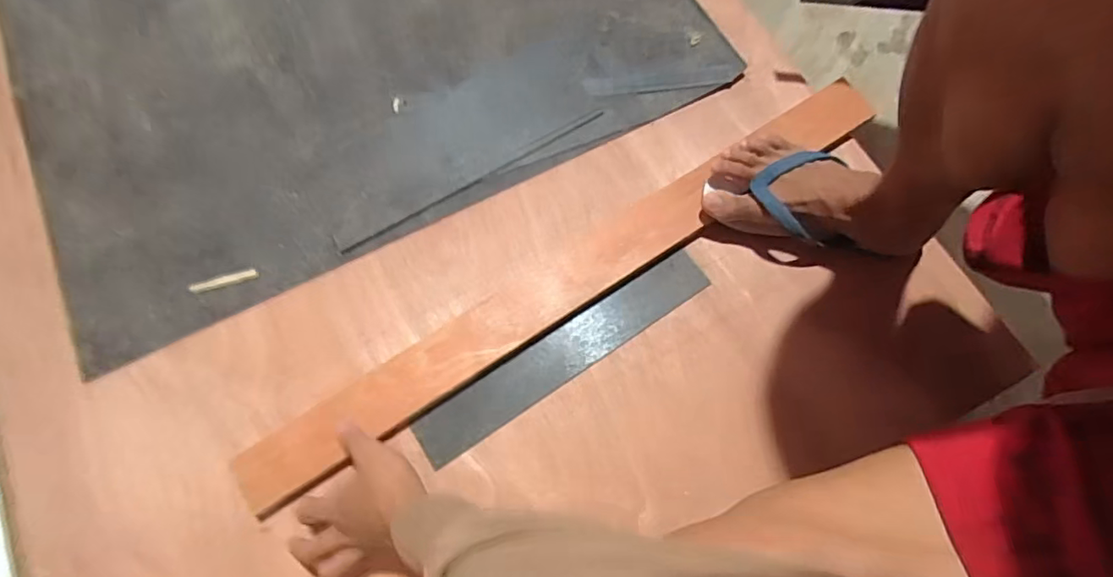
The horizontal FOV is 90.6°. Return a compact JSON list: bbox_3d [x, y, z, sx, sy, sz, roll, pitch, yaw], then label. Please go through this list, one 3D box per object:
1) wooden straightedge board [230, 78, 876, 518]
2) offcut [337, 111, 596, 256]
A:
[{"bbox_3d":[0.029,-0.018,0.607,0.789,0.022,0.067,-33,74,-10],"label":"wooden straightedge board"},{"bbox_3d":[-0.093,-0.129,0.654,0.344,0.006,0.014,-31,73,-9],"label":"offcut"}]

